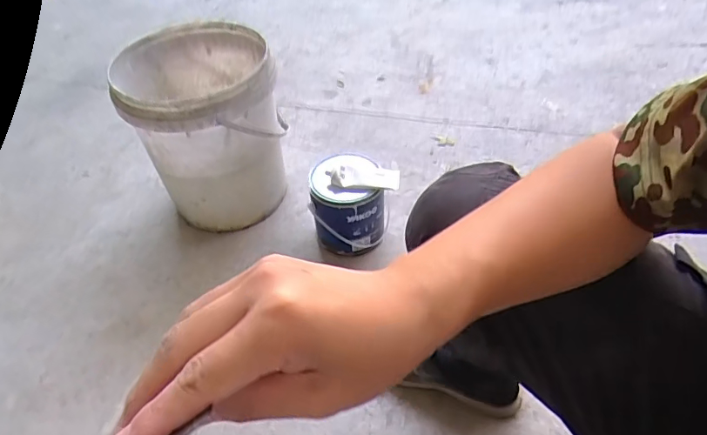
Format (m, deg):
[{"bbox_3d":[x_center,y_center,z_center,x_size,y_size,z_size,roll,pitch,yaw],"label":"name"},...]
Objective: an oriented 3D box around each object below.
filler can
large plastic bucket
[{"bbox_3d":[-0.011,-0.018,0.971,0.139,0.170,0.123,-4,47,1],"label":"filler can"},{"bbox_3d":[-0.292,-0.182,1.026,0.289,0.323,0.298,-2,47,3],"label":"large plastic bucket"}]

